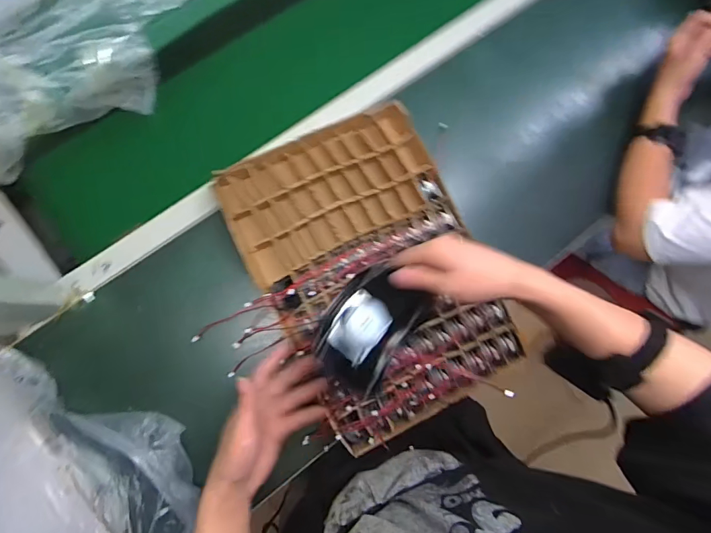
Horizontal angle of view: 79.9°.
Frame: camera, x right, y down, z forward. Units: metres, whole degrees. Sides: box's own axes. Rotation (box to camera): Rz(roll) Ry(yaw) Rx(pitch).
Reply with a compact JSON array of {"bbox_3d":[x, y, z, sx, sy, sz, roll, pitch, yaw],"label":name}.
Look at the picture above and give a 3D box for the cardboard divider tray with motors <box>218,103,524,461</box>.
[{"bbox_3d":[0.028,0.009,0.641,0.320,0.036,0.452,-26,87,-9],"label":"cardboard divider tray with motors"}]

